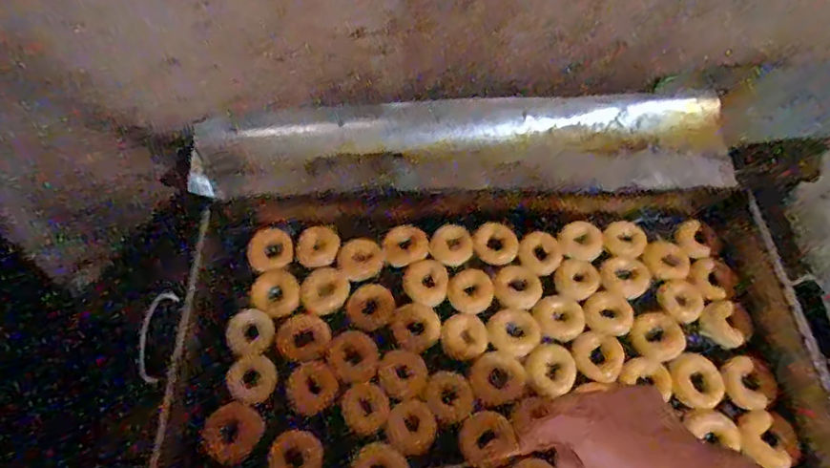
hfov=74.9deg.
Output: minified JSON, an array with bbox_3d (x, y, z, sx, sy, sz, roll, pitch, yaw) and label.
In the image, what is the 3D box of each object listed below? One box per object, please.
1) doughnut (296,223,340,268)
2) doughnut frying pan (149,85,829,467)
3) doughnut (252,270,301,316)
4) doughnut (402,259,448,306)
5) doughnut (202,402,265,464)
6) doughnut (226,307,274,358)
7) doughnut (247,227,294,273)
[{"bbox_3d":[-0.158,0.020,0.880,0.065,0.023,0.066,-2,57,0],"label":"doughnut"},{"bbox_3d":[0.106,0.079,0.758,0.837,0.165,0.577,-6,57,-3],"label":"doughnut frying pan"},{"bbox_3d":[-0.214,0.091,0.836,0.069,0.021,0.070,0,57,1],"label":"doughnut"},{"bbox_3d":[0.021,0.073,0.842,0.074,0.018,0.069,0,57,1],"label":"doughnut"},{"bbox_3d":[-0.238,0.257,0.710,0.070,0.028,0.072,0,57,1],"label":"doughnut"},{"bbox_3d":[-0.242,0.144,0.797,0.066,0.025,0.068,0,57,1],"label":"doughnut"},{"bbox_3d":[-0.229,0.024,0.858,0.069,0.030,0.063,0,57,1],"label":"doughnut"}]

